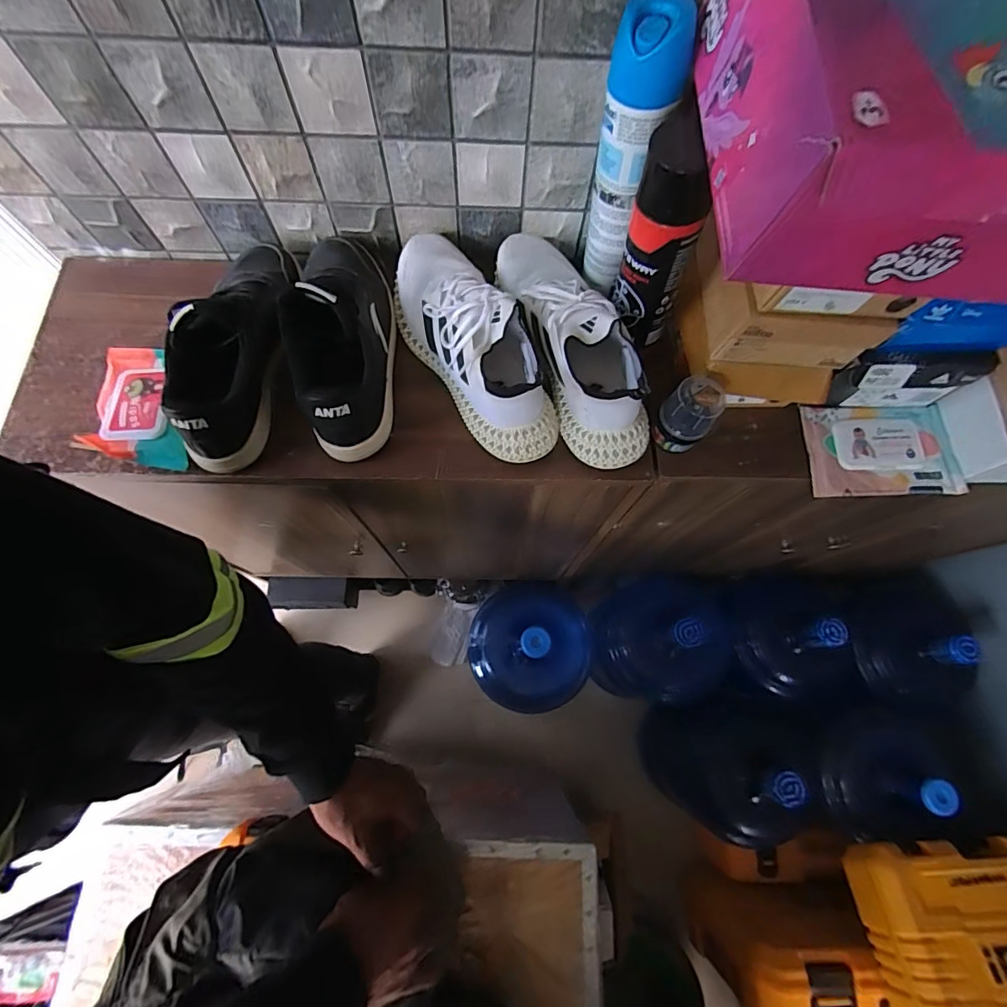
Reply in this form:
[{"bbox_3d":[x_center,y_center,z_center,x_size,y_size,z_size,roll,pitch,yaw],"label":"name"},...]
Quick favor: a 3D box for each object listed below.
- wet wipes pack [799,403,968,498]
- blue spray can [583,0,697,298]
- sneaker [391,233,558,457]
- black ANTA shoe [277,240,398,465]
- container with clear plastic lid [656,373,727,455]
[{"bbox_3d":[0.432,-0.061,0.558,0.163,0.015,0.106,0,72,-2],"label":"wet wipes pack"},{"bbox_3d":[0.118,-0.328,0.484,0.060,0.255,0.052,27,73,7],"label":"blue spray can"},{"bbox_3d":[-0.040,-0.182,0.531,0.093,0.098,0.294,-28,75,-11],"label":"sneaker"},{"bbox_3d":[-0.177,-0.199,0.530,0.100,0.093,0.286,0,72,-2],"label":"black ANTA shoe"},{"bbox_3d":[0.197,-0.094,0.521,0.051,0.085,0.045,41,75,11],"label":"container with clear plastic lid"}]

